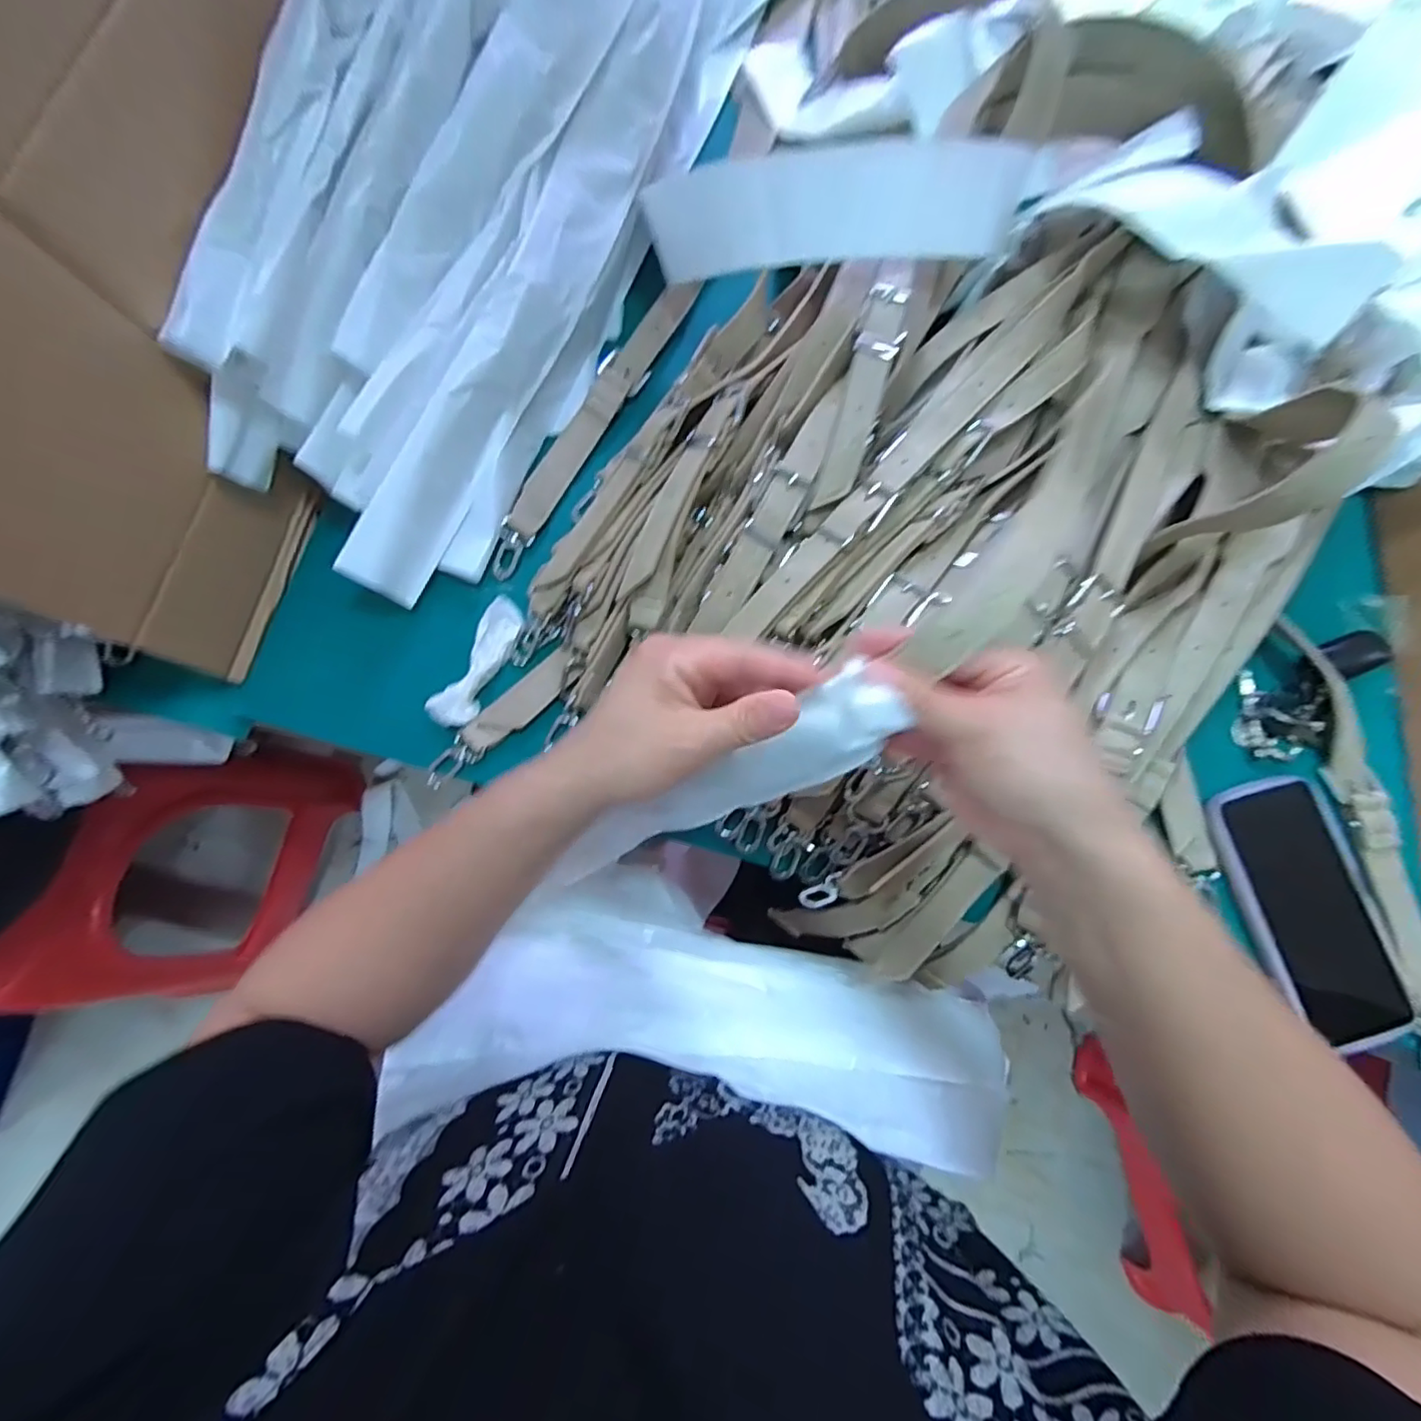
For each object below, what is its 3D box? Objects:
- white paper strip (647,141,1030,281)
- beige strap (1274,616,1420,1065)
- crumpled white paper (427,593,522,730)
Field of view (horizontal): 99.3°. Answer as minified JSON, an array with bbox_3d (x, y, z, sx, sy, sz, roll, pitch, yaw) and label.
[{"bbox_3d":[0.085,-0.347,0.417,0.264,0.072,0.067,0,77,-1],"label":"white paper strip"},{"bbox_3d":[0.456,0.083,0.409,0.048,0.020,0.304,-3,77,-2],"label":"beige strap"},{"bbox_3d":[-0.162,-0.033,0.422,0.030,0.018,0.095,24,78,5],"label":"crumpled white paper"}]

